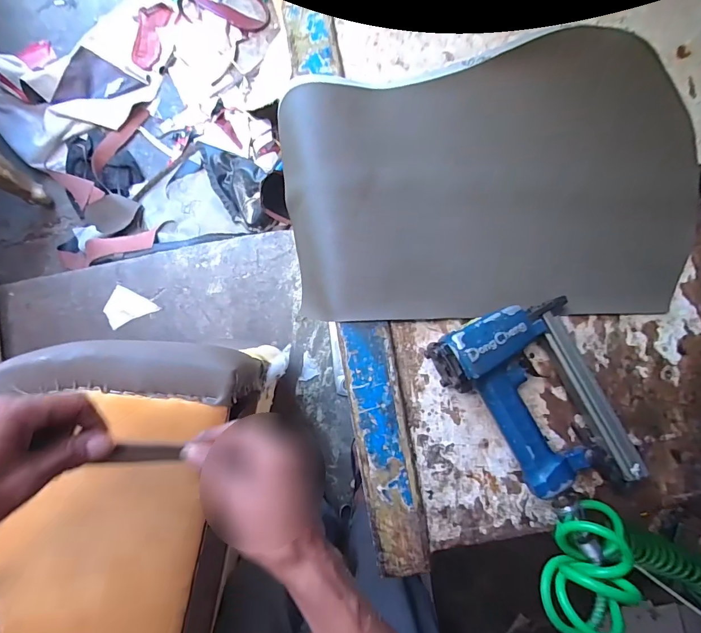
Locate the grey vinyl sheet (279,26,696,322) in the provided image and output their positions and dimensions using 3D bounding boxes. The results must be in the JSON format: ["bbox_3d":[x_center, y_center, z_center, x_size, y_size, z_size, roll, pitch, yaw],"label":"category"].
[{"bbox_3d":[0.138,-0.133,0.435,0.420,0.054,0.291,-8,88,-2],"label":"grey vinyl sheet"}]

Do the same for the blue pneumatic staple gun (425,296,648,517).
[{"bbox_3d":[0.178,0.081,0.377,0.138,0.045,0.204,-31,88,-2],"label":"blue pneumatic staple gun"}]

